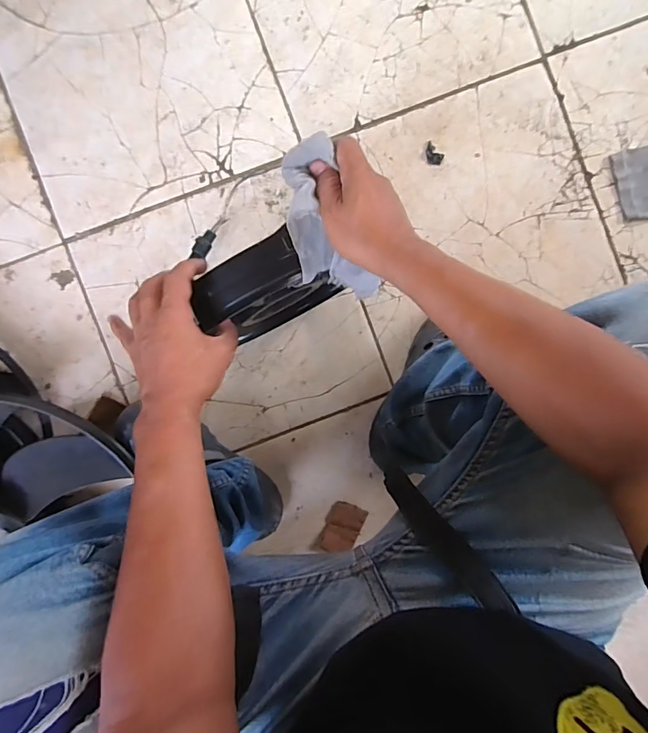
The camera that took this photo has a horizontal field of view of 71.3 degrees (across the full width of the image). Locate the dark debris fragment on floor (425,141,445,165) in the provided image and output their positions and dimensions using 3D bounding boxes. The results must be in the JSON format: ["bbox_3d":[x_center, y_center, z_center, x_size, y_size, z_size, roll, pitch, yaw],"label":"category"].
[{"bbox_3d":[0.175,-0.340,0.727,0.036,0.004,0.027,41,91,-1],"label":"dark debris fragment on floor"}]

